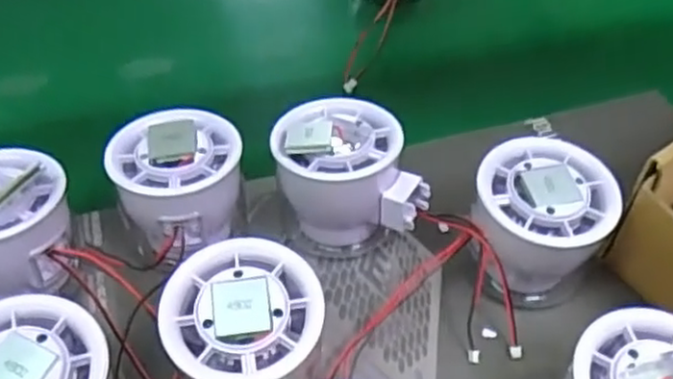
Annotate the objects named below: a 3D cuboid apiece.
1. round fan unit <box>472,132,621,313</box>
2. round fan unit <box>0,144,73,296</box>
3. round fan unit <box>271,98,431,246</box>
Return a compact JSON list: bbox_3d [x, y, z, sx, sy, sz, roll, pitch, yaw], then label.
[{"bbox_3d":[0.087,0.016,0.312,0.055,0.052,0.055,0,51,0],"label":"round fan unit"},{"bbox_3d":[-0.139,0.019,0.305,0.054,0.055,0.053,0,51,0],"label":"round fan unit"},{"bbox_3d":[0.006,-0.008,0.329,0.066,0.056,0.055,3,51,2],"label":"round fan unit"}]

